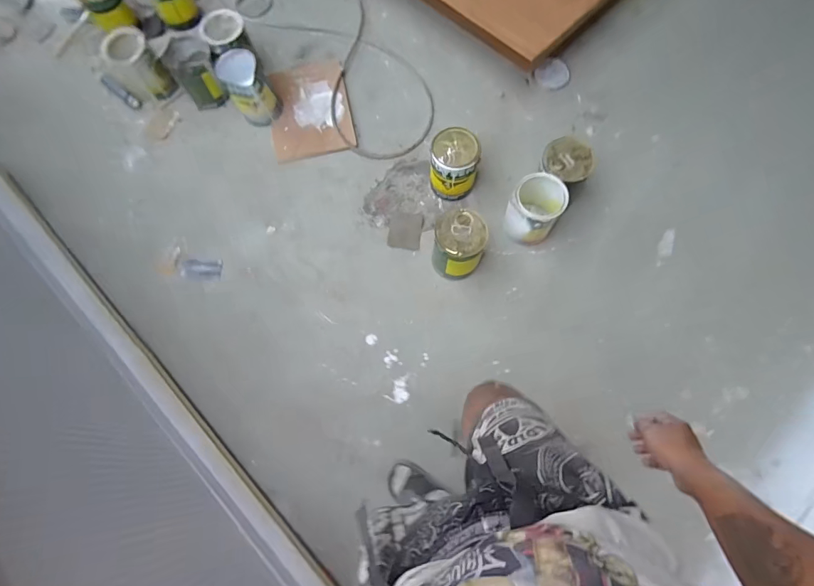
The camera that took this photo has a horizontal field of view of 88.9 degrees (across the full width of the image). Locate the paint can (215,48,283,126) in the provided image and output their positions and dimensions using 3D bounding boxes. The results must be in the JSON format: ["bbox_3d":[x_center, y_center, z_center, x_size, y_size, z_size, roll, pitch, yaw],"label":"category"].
[{"bbox_3d":[-0.554,-0.718,1.477,0.139,0.206,0.162,-33,77,-8],"label":"paint can"}]

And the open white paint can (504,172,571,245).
[{"bbox_3d":[0.405,-0.265,1.341,0.158,0.191,0.159,0,74,1],"label":"open white paint can"}]

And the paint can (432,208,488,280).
[{"bbox_3d":[0.162,-0.152,1.314,0.157,0.204,0.152,0,74,1],"label":"paint can"}]

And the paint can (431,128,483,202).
[{"bbox_3d":[0.160,-0.426,1.397,0.155,0.197,0.153,0,74,1],"label":"paint can"}]

